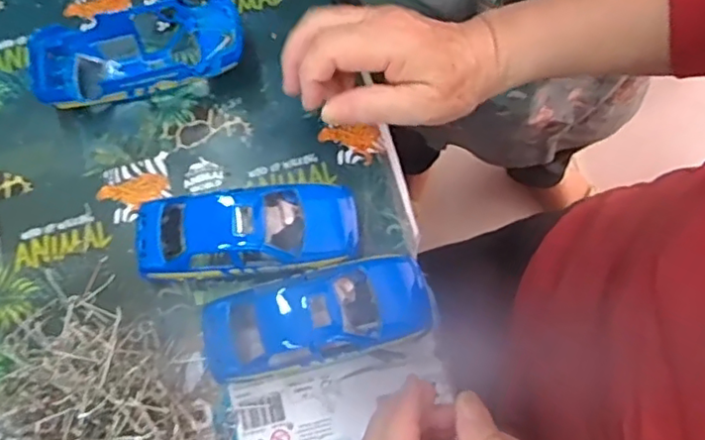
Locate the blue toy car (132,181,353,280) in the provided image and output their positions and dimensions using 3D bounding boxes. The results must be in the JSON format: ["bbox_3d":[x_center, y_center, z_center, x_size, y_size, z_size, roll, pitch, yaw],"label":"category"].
[{"bbox_3d":[-0.061,0.007,0.367,0.126,0.040,0.053,-5,75,-2],"label":"blue toy car"}]

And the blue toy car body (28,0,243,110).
[{"bbox_3d":[-0.139,-0.109,0.403,0.136,0.036,0.073,-16,76,-5],"label":"blue toy car body"}]

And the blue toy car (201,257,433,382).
[{"bbox_3d":[-0.020,0.056,0.355,0.130,0.035,0.048,-13,75,-4],"label":"blue toy car"}]

